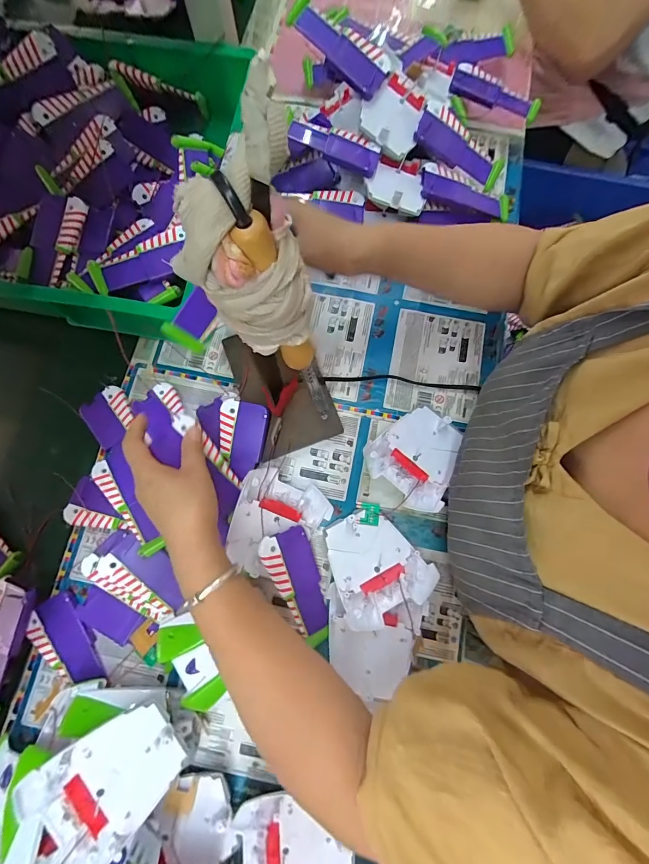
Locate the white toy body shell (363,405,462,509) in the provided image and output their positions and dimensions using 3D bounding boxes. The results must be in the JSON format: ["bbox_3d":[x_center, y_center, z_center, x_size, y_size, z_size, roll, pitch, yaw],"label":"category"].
[{"bbox_3d":[0.109,0.026,0.425,0.097,0.026,0.104,41,80,7],"label":"white toy body shell"}]

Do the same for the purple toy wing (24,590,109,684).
[{"bbox_3d":[-0.267,0.220,0.385,0.054,0.016,0.096,-37,82,-8],"label":"purple toy wing"}]

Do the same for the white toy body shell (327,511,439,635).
[{"bbox_3d":[0.061,0.144,0.395,0.101,0.032,0.118,-15,79,-4],"label":"white toy body shell"}]

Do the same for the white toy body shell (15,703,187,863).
[{"bbox_3d":[-0.186,0.301,0.315,0.115,0.033,0.094,-31,91,-26],"label":"white toy body shell"}]

